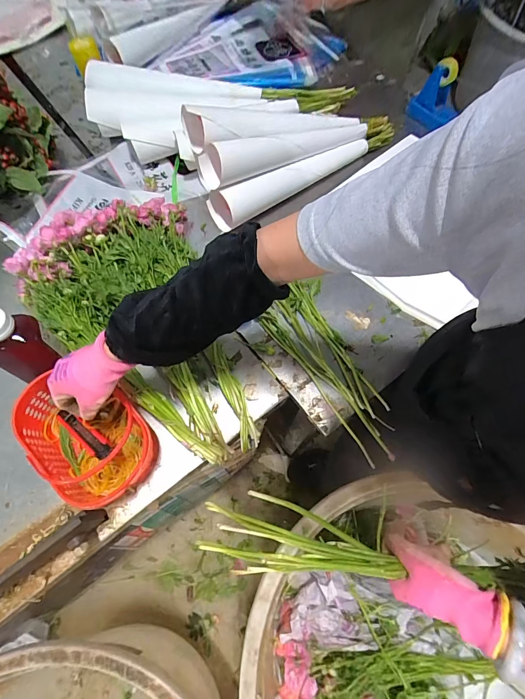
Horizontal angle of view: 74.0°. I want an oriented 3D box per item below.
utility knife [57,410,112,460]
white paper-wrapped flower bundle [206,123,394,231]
[{"bbox_3d":[-0.257,0.119,0.497,0.140,0.015,0.023,18,65,36],"label":"utility knife"},{"bbox_3d":[0.114,-0.415,0.765,0.516,0.080,0.072,-34,72,-14],"label":"white paper-wrapped flower bundle"}]

